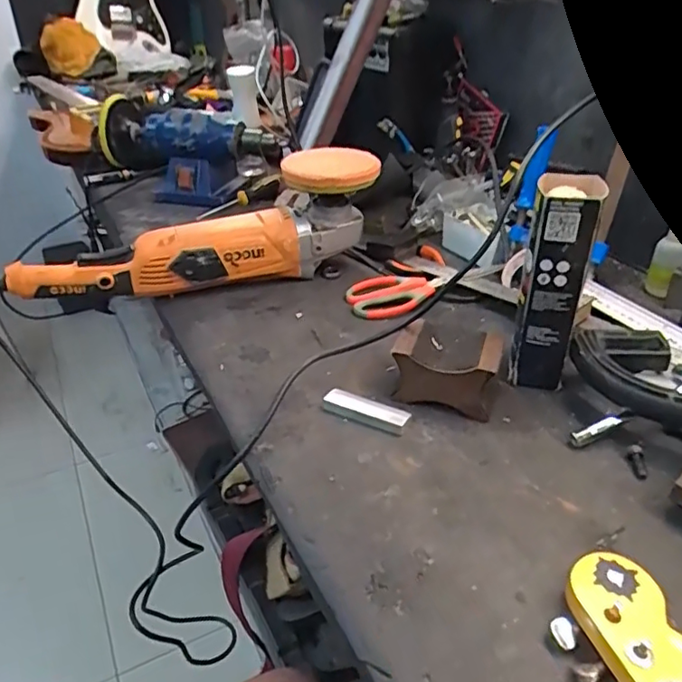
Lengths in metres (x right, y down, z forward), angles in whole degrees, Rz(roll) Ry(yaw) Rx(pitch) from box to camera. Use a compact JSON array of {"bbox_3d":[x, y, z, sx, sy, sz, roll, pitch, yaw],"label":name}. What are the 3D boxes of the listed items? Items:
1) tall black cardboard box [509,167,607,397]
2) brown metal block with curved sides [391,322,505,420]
[{"bbox_3d":[0.200,-0.052,0.543,0.049,0.188,0.074,13,36,21],"label":"tall black cardboard box"},{"bbox_3d":[0.100,0.025,0.545,0.094,0.059,0.065,11,36,18],"label":"brown metal block with curved sides"}]

